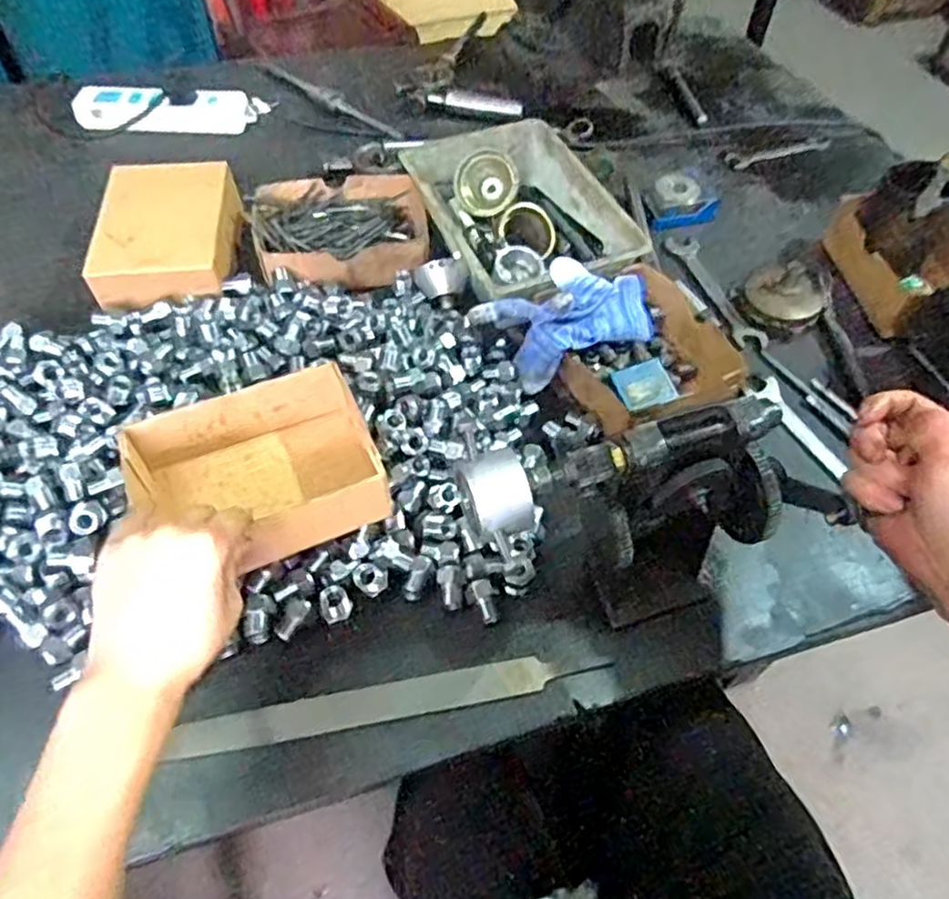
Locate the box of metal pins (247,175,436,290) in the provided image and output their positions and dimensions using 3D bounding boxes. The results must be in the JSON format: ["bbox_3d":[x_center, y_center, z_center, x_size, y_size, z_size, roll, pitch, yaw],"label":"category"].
[{"bbox_3d":[-0.135,-0.228,0.726,0.177,0.045,0.142,-10,54,-9],"label":"box of metal pins"}]

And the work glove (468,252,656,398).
[{"bbox_3d":[0.089,-0.119,0.621,0.165,0.076,0.075,-18,56,-15],"label":"work glove"}]

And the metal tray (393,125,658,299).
[{"bbox_3d":[0.040,-0.243,0.729,0.167,0.065,0.256,-18,55,-15],"label":"metal tray"}]

